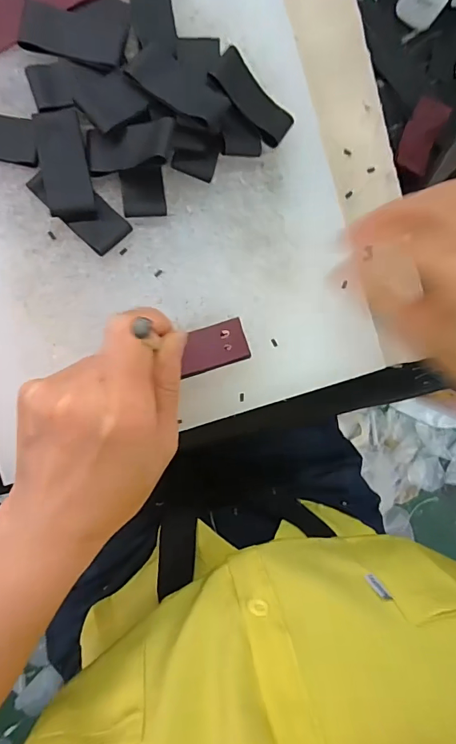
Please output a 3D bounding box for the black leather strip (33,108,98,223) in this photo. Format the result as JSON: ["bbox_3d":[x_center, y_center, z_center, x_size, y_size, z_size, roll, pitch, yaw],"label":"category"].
[{"bbox_3d":[-0.097,-0.123,0.258,0.026,0.008,0.062,-11,91,-10],"label":"black leather strip"}]

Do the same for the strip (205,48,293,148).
[{"bbox_3d":[0.016,-0.173,0.275,0.058,0.005,0.031,38,65,-22],"label":"strip"}]

